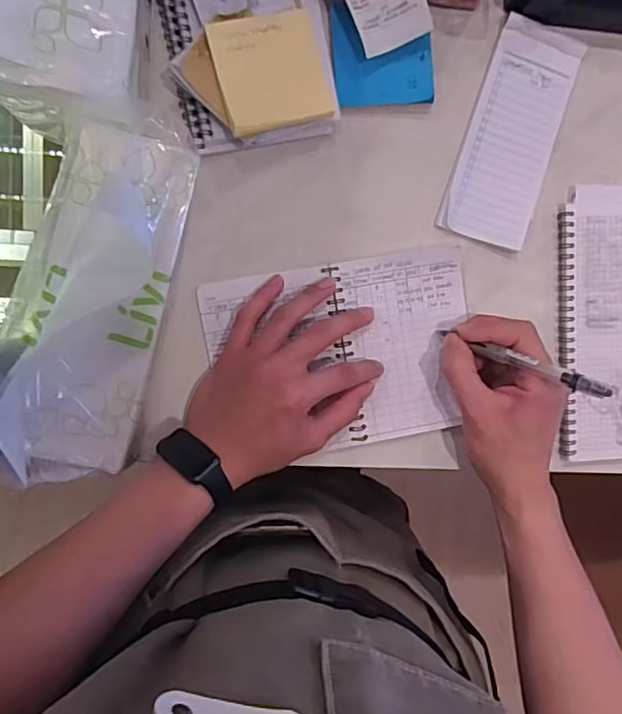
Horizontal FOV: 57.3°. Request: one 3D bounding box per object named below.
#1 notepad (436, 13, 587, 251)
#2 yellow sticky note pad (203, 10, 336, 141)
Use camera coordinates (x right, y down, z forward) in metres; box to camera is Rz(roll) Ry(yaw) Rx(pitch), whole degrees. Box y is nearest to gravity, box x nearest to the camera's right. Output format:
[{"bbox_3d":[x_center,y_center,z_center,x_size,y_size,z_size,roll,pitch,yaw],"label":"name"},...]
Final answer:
[{"bbox_3d":[0.160,-0.176,0.454,0.072,0.012,0.172,19,91,-6],"label":"notepad"},{"bbox_3d":[-0.028,-0.204,0.403,0.078,0.013,0.077,-19,94,-15],"label":"yellow sticky note pad"}]

